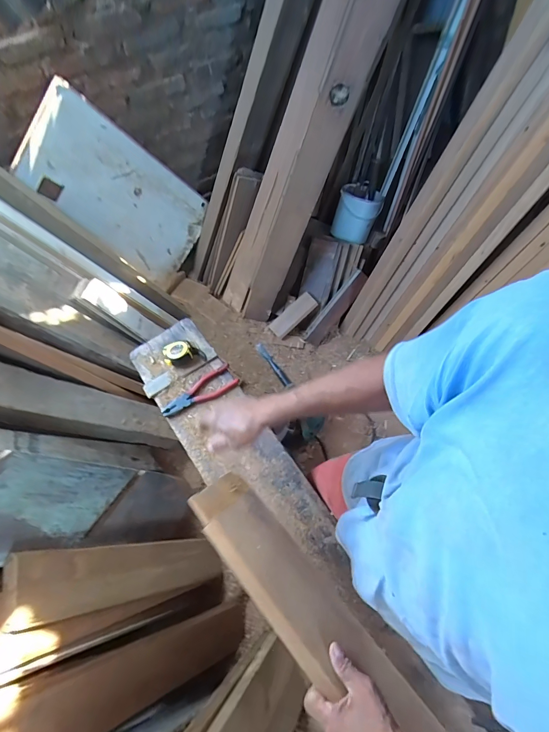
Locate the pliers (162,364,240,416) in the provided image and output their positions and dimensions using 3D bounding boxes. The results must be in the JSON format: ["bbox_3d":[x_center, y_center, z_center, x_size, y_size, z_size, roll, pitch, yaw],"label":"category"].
[{"bbox_3d":[-0.184,0.066,0.845,0.190,0.024,0.065,-30,70,-15],"label":"pliers"}]

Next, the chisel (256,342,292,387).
[{"bbox_3d":[-0.004,-0.004,1.513,0.041,0.037,0.235,-33,71,-16],"label":"chisel"}]

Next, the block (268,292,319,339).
[{"bbox_3d":[0.085,-0.220,1.518,0.224,0.017,0.083,-42,106,7],"label":"block"}]

